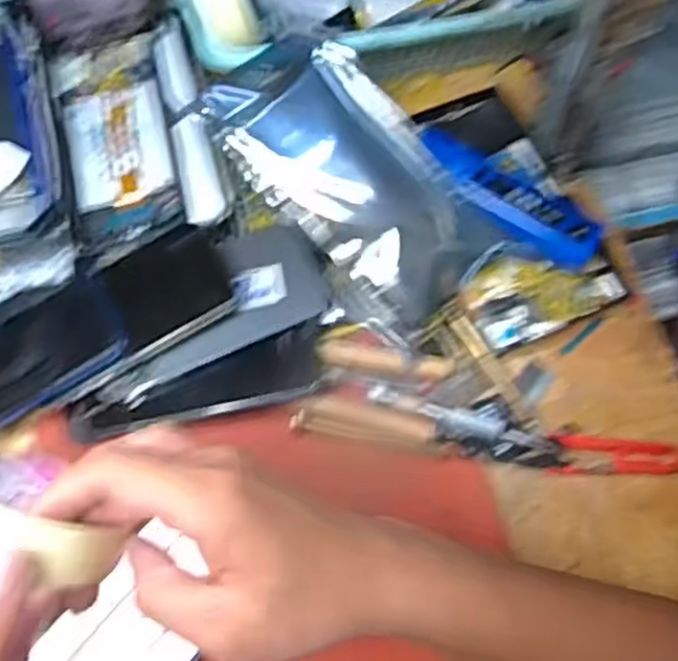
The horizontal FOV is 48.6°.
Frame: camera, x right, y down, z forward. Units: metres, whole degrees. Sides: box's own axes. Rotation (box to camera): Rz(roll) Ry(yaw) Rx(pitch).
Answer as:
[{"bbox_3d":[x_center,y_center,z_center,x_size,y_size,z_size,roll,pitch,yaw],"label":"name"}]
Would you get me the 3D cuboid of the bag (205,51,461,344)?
[{"bbox_3d":[0.009,-0.095,0.477,0.103,0.031,0.196,-40,92,-7],"label":"bag"}]

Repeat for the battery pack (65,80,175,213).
[{"bbox_3d":[-0.145,-0.122,0.494,0.063,0.011,0.081,-12,71,-6],"label":"battery pack"}]

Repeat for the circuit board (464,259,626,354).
[{"bbox_3d":[0.133,-0.026,0.495,0.101,0.017,0.056,-23,72,-10],"label":"circuit board"}]

